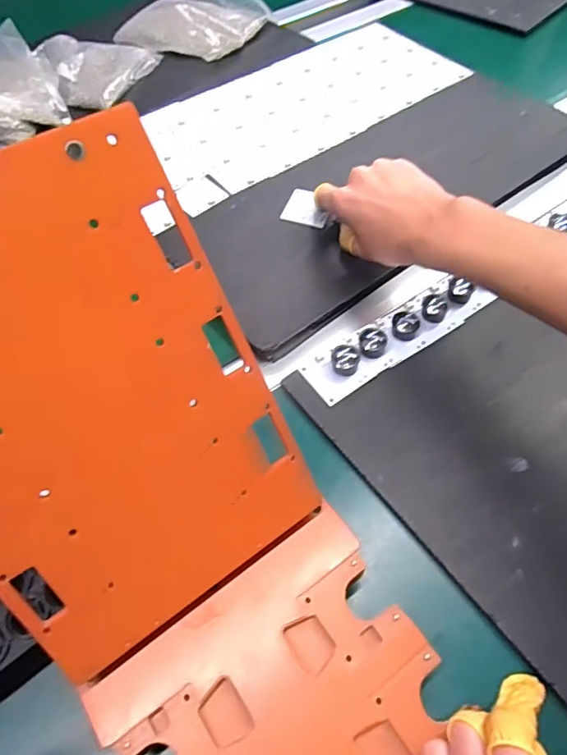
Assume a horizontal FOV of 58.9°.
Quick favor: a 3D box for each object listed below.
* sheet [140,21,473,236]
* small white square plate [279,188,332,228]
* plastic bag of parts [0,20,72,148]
[{"bbox_3d":[0.003,-0.324,0.599,0.449,0.007,0.180,-34,64,-19],"label":"sheet"},{"bbox_3d":[0.025,-0.169,0.500,0.046,0.004,0.041,19,69,16],"label":"small white square plate"},{"bbox_3d":[-0.336,-0.351,0.601,0.122,0.053,0.161,-28,60,-15],"label":"plastic bag of parts"}]

